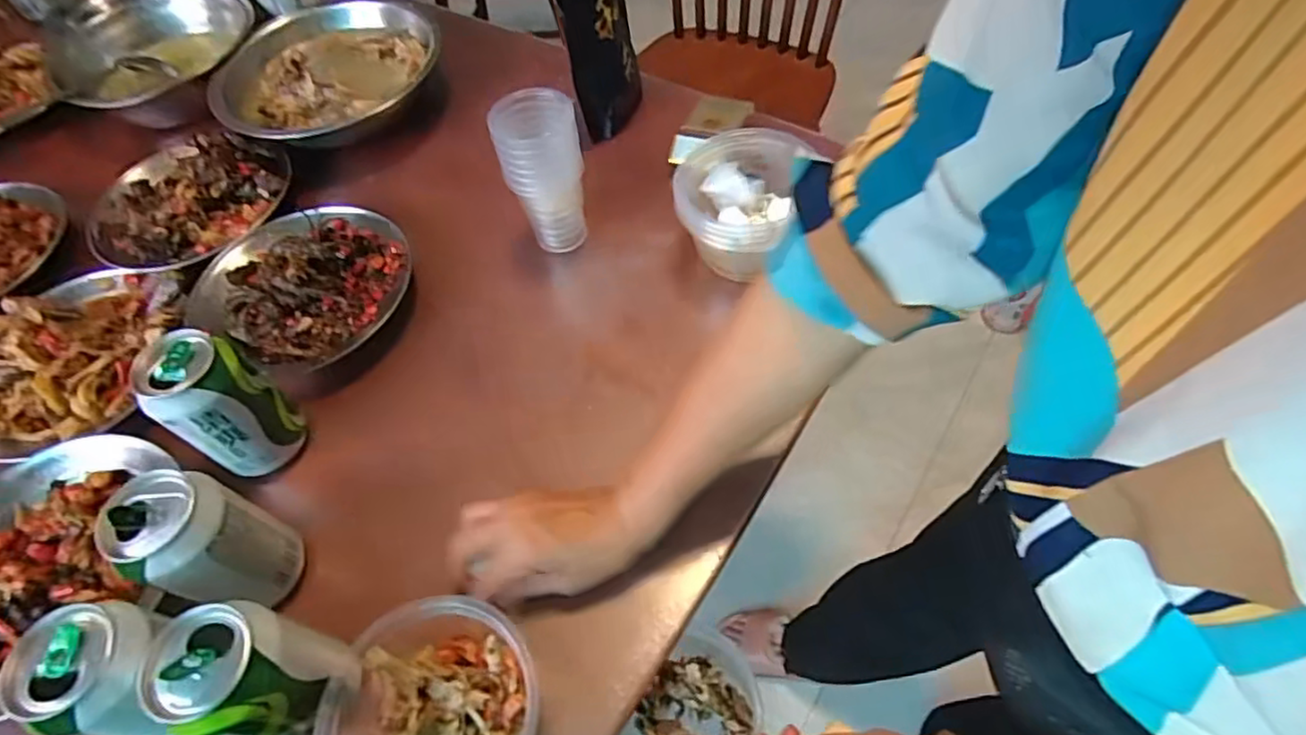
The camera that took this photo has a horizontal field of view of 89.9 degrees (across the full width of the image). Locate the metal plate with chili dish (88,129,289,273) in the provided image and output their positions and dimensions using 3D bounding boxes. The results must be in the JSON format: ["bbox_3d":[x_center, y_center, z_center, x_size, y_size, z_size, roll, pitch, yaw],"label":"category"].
[{"bbox_3d":[-0.457,-0.171,0.641,0.187,0.044,0.171,-2,57,4],"label":"metal plate with chili dish"}]

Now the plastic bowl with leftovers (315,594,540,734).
[{"bbox_3d":[-0.123,0.197,0.371,0.119,0.056,0.121,-2,57,4],"label":"plastic bowl with leftovers"}]

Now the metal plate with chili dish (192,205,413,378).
[{"bbox_3d":[-0.305,-0.081,0.581,0.170,0.043,0.166,-2,57,4],"label":"metal plate with chili dish"}]

